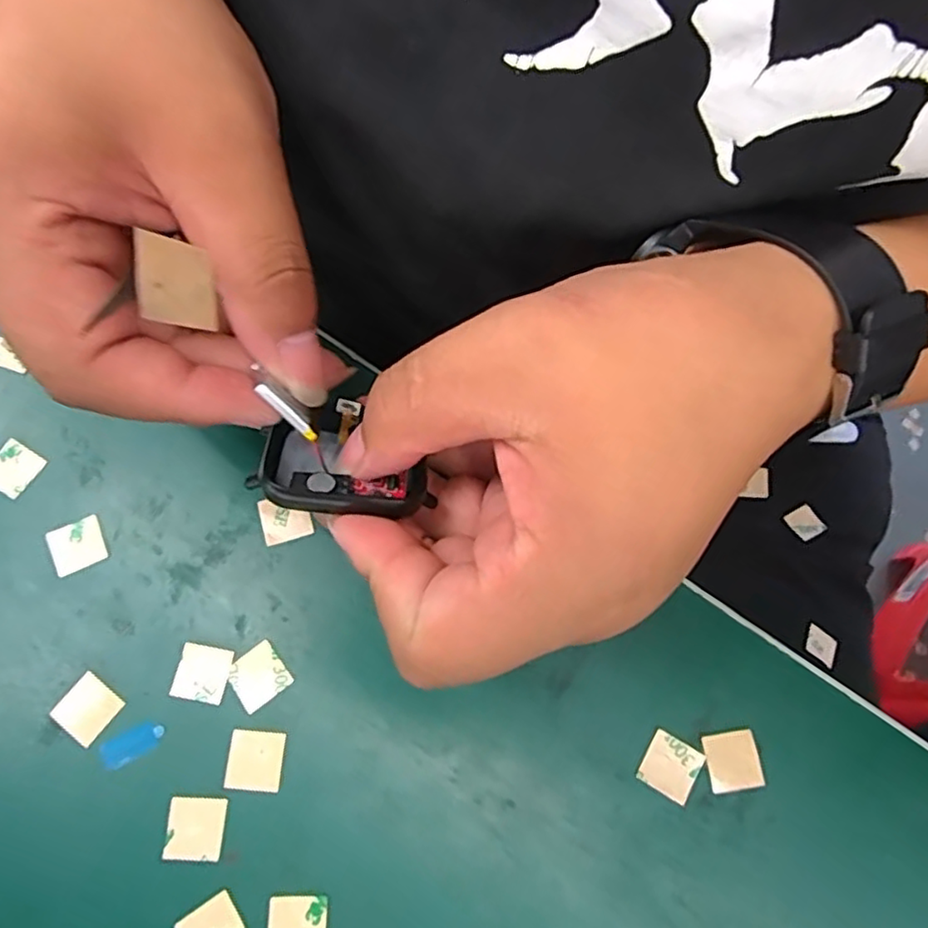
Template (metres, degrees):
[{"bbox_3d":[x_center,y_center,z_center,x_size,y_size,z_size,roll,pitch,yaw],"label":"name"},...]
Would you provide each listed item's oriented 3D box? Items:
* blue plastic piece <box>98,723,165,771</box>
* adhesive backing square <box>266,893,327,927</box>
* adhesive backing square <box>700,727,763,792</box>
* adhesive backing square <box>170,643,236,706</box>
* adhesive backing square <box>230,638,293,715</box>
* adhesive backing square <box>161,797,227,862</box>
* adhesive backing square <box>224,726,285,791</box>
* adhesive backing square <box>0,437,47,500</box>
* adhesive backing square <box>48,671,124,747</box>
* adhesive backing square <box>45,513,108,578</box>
[{"bbox_3d":[-0.094,0.080,0.185,0.018,0.004,0.008,-23,74,-9],"label":"blue plastic piece"},{"bbox_3d":[-0.045,0.123,0.173,0.015,0.004,0.016,-2,70,-1],"label":"adhesive backing square"},{"bbox_3d":[0.077,0.086,0.188,0.016,0.004,0.015,-8,71,-6],"label":"adhesive backing square"},{"bbox_3d":[-0.077,0.061,0.191,0.015,0.004,0.015,10,71,2],"label":"adhesive backing square"},{"bbox_3d":[-0.061,0.062,0.193,0.015,0.004,0.015,-36,76,-13],"label":"adhesive backing square"},{"bbox_3d":[-0.074,0.100,0.180,0.015,0.004,0.015,3,70,1],"label":"adhesive backing square"},{"bbox_3d":[-0.059,0.084,0.186,0.015,0.004,0.016,5,74,2],"label":"adhesive backing square"},{"bbox_3d":[-0.146,0.001,0.211,0.015,0.004,0.016,30,75,5],"label":"adhesive backing square"},{"bbox_3d":[-0.109,0.071,0.189,0.015,0.004,0.015,35,73,7],"label":"adhesive backing square"},{"bbox_3d":[-0.121,0.025,0.204,0.016,0.004,0.015,-23,76,-15],"label":"adhesive backing square"}]

